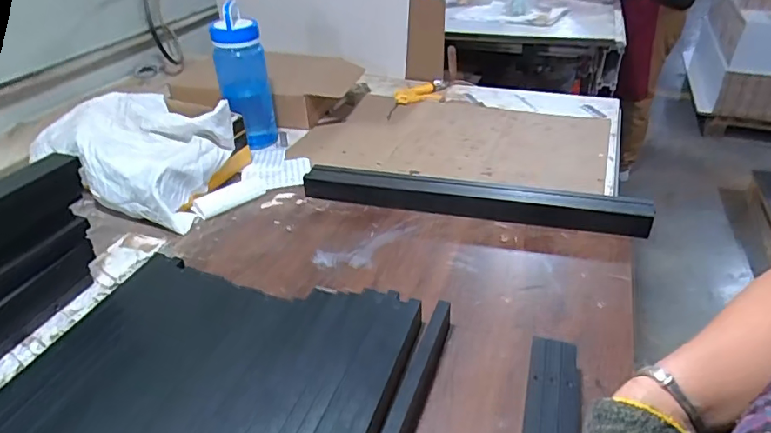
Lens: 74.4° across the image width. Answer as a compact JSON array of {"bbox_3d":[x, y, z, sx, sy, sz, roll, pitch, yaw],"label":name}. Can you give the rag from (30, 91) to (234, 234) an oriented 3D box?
[{"bbox_3d":[-0.432,-0.122,0.930,0.329,0.136,0.256,15,37,24],"label":"rag"}]

